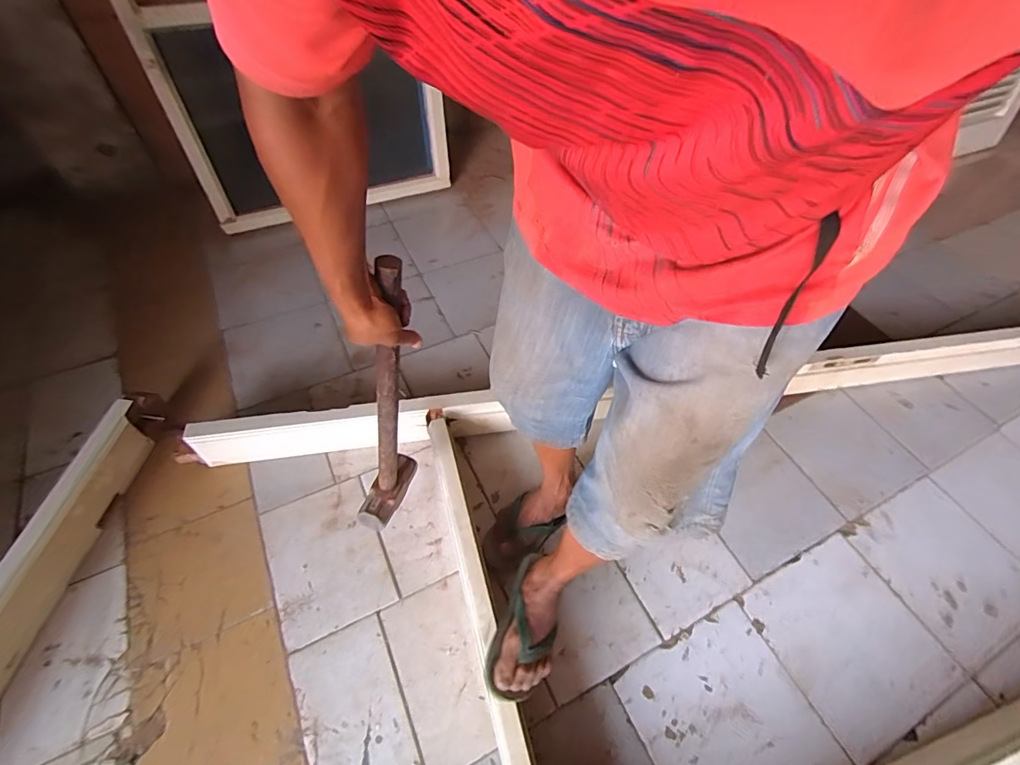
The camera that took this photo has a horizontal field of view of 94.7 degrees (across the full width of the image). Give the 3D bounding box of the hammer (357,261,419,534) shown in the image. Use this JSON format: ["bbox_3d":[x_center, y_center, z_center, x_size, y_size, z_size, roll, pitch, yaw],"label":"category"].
[{"bbox_3d":[-0.190,0.041,0.762,0.061,0.547,0.137,34,47,20],"label":"hammer"}]

